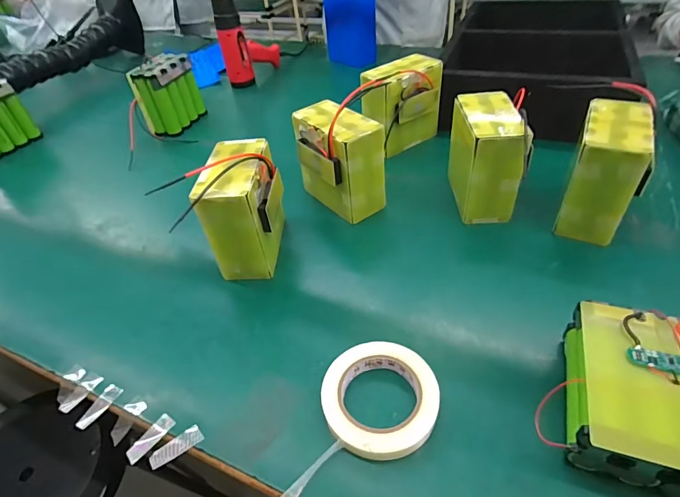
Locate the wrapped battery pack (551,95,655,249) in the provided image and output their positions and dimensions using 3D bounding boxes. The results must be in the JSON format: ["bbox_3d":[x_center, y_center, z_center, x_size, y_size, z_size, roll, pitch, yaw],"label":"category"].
[{"bbox_3d":[0.369,-0.107,0.559,0.085,0.144,0.135,17,48,23],"label":"wrapped battery pack"}]

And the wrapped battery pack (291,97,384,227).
[{"bbox_3d":[-0.003,-0.136,0.642,0.086,0.149,0.143,-32,49,-25],"label":"wrapped battery pack"}]

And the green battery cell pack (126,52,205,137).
[{"bbox_3d":[-0.402,-0.365,0.950,0.077,0.143,0.141,18,48,24],"label":"green battery cell pack"}]

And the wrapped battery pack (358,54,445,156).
[{"bbox_3d":[0.119,-0.271,0.780,0.152,0.158,0.087,-29,47,-22],"label":"wrapped battery pack"}]

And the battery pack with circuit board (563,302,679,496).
[{"bbox_3d":[0.279,0.135,0.354,0.144,0.085,0.142,12,46,19],"label":"battery pack with circuit board"}]

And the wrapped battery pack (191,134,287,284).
[{"bbox_3d":[-0.129,-0.058,0.567,0.090,0.144,0.139,-4,43,2],"label":"wrapped battery pack"}]

